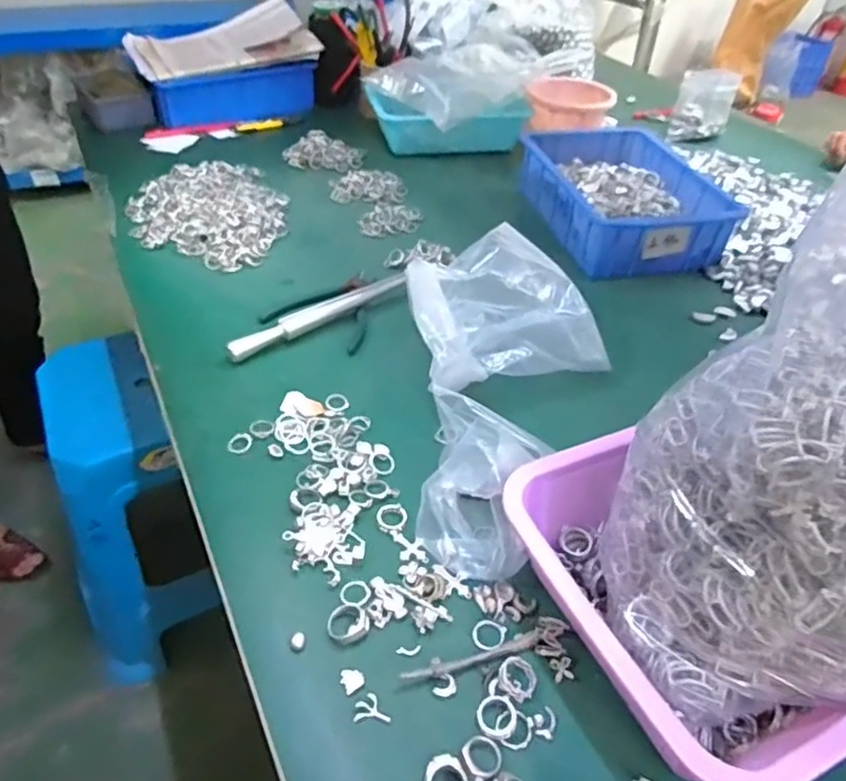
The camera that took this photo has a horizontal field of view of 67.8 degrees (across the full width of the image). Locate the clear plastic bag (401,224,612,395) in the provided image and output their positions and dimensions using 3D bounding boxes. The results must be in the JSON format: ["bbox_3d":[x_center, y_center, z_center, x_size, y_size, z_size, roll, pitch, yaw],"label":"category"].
[{"bbox_3d":[0.068,-0.080,0.637,0.182,0.099,0.148,-13,45,-18],"label":"clear plastic bag"}]

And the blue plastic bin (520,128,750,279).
[{"bbox_3d":[0.270,-0.272,0.887,0.207,0.078,0.293,-7,43,-11],"label":"blue plastic bin"}]

